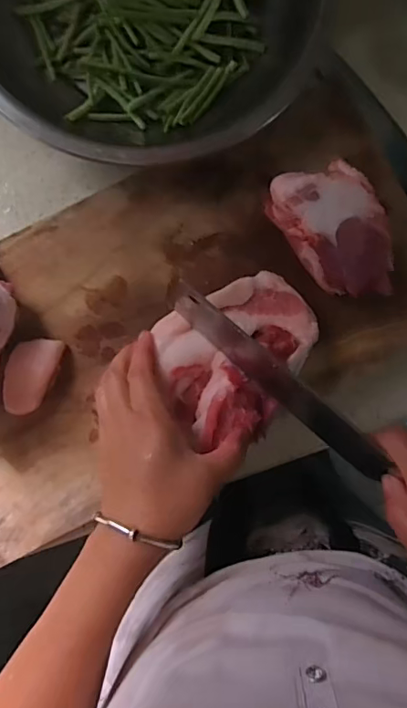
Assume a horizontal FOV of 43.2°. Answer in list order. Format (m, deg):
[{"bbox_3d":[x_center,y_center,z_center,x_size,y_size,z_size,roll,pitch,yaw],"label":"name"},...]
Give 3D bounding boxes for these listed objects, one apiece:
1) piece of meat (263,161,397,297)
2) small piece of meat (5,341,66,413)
[{"bbox_3d":[0.108,-0.096,0.410,0.069,0.057,0.118,-36,93,-3],"label":"piece of meat"},{"bbox_3d":[-0.139,0.016,0.413,0.034,0.024,0.063,22,90,-2],"label":"small piece of meat"}]

